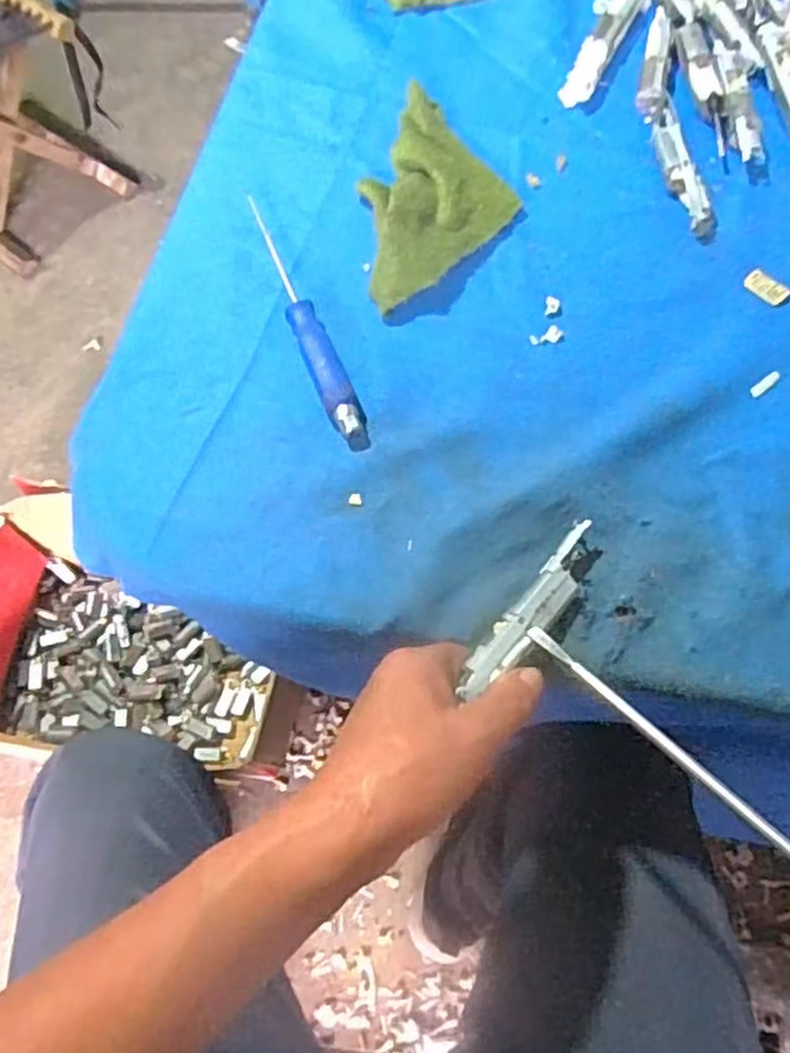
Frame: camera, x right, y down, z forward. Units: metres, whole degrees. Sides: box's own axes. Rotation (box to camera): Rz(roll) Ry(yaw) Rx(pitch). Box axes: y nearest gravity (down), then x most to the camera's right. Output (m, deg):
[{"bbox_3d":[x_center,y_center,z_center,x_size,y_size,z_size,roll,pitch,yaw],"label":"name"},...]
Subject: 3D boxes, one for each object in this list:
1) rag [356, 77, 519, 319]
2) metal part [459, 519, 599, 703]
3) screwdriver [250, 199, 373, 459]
[{"bbox_3d":[0.026,-0.207,0.470,0.090,0.031,0.167,17,68,8],"label":"rag"},{"bbox_3d":[0.067,0.042,0.362,0.019,0.017,0.104,38,67,16],"label":"metal part"},{"bbox_3d":[-0.055,-0.126,0.442,0.020,0.014,0.192,-20,67,-8],"label":"screwdriver"}]

